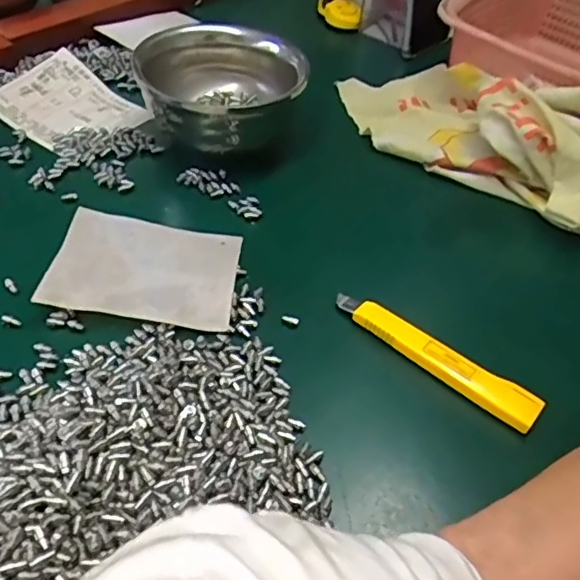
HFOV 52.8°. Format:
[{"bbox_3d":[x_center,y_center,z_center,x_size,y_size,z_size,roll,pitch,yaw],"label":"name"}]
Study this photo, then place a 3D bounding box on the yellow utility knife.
[{"bbox_3d":[0.081,0.037,0.334,0.125,0.016,0.018,34,51,22],"label":"yellow utility knife"}]

